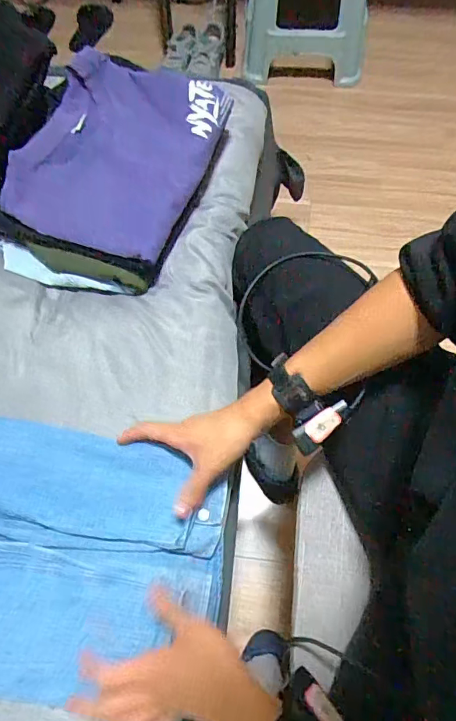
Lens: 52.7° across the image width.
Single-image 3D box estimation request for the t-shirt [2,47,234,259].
[{"bbox_3d":[-0.161,-0.290,0.646,0.236,0.027,0.274,24,88,3],"label":"t-shirt"}]

